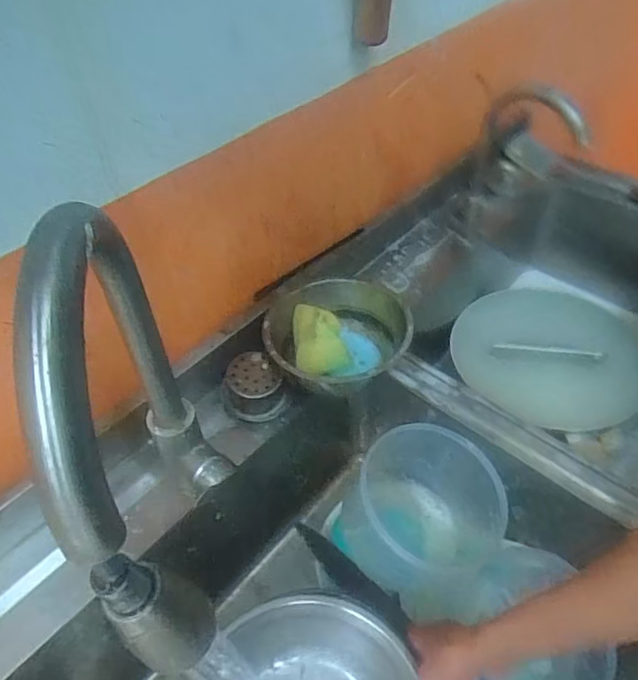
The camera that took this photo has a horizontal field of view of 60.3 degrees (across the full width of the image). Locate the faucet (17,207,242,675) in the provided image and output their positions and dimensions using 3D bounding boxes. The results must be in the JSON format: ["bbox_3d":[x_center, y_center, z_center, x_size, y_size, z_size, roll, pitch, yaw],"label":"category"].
[{"bbox_3d":[-0.106,0.063,0.371,0.056,0.335,0.245,-12,48,-9],"label":"faucet"}]

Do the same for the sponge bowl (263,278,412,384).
[{"bbox_3d":[0.021,0.005,0.673,0.162,0.074,0.158,-1,48,1],"label":"sponge bowl"}]

